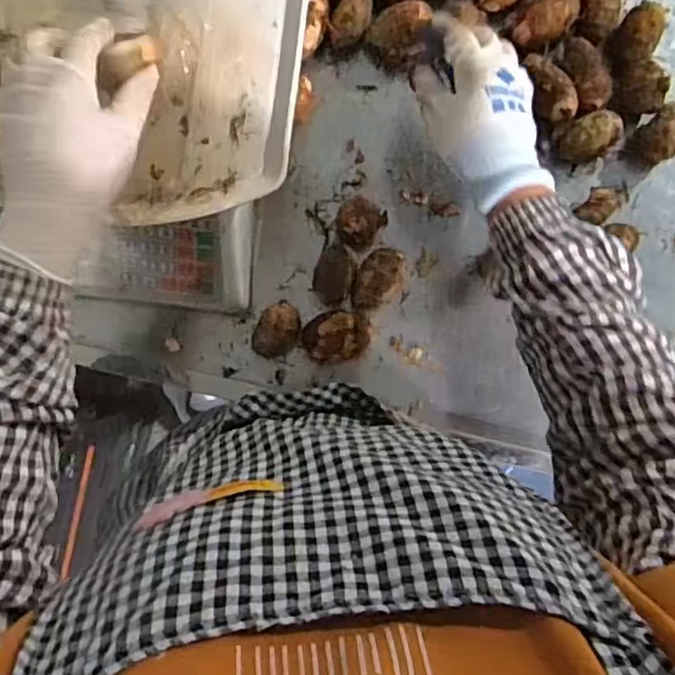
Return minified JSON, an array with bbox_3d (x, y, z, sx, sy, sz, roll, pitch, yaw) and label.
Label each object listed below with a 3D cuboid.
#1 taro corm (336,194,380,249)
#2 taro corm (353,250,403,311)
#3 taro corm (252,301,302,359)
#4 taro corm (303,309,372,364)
[{"bbox_3d":[0.018,-0.103,0.601,0.037,0.043,0.041,23,87,-2],"label":"taro corm"},{"bbox_3d":[0.036,-0.051,0.601,0.040,0.043,0.059,36,87,-1],"label":"taro corm"},{"bbox_3d":[-0.053,-0.005,0.590,0.037,0.038,0.050,22,88,-2],"label":"taro corm"},{"bbox_3d":[0.000,0.000,0.588,0.058,0.048,0.044,-2,88,-3],"label":"taro corm"}]

